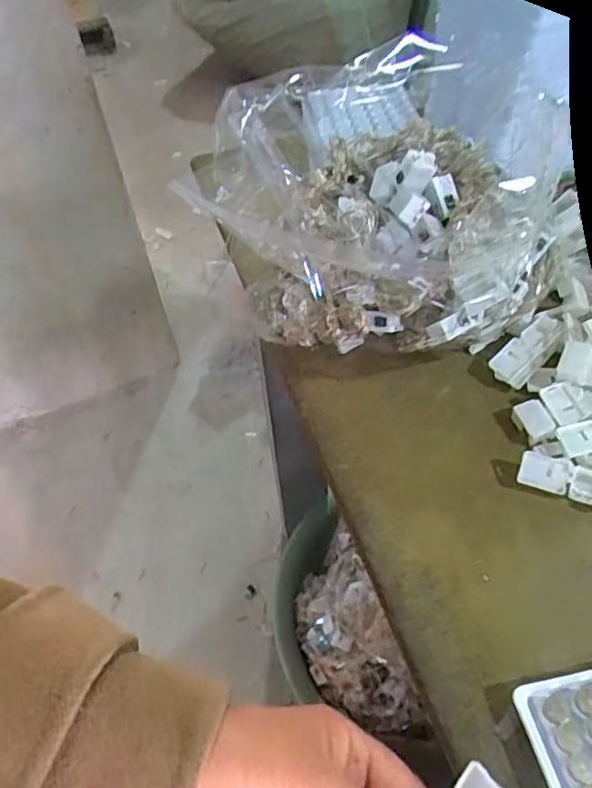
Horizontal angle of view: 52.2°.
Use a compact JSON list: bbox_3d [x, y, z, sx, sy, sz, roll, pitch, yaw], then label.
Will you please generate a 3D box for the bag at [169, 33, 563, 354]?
[{"bbox_3d":[0.072,-0.119,0.407,0.187,0.138,0.206,30,59,25],"label":"bag"}]

